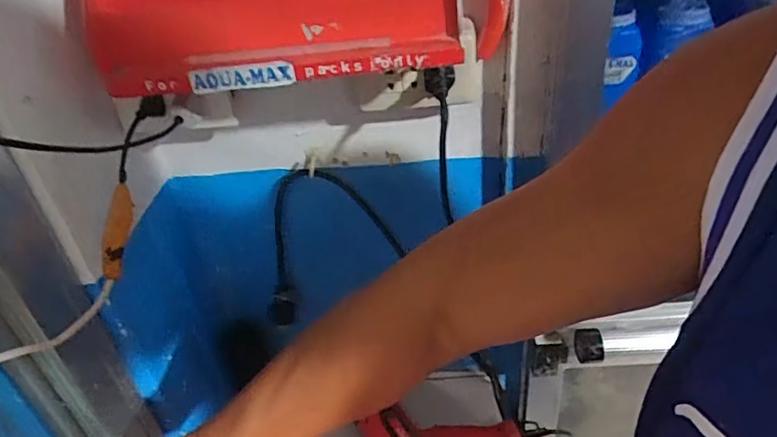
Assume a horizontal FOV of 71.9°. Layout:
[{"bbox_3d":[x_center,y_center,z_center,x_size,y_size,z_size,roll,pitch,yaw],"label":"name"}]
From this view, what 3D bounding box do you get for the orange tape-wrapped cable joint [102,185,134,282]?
[{"bbox_3d":[-0.243,0.012,0.483,0.021,0.082,0.021,5,-6,15],"label":"orange tape-wrapped cable joint"}]

